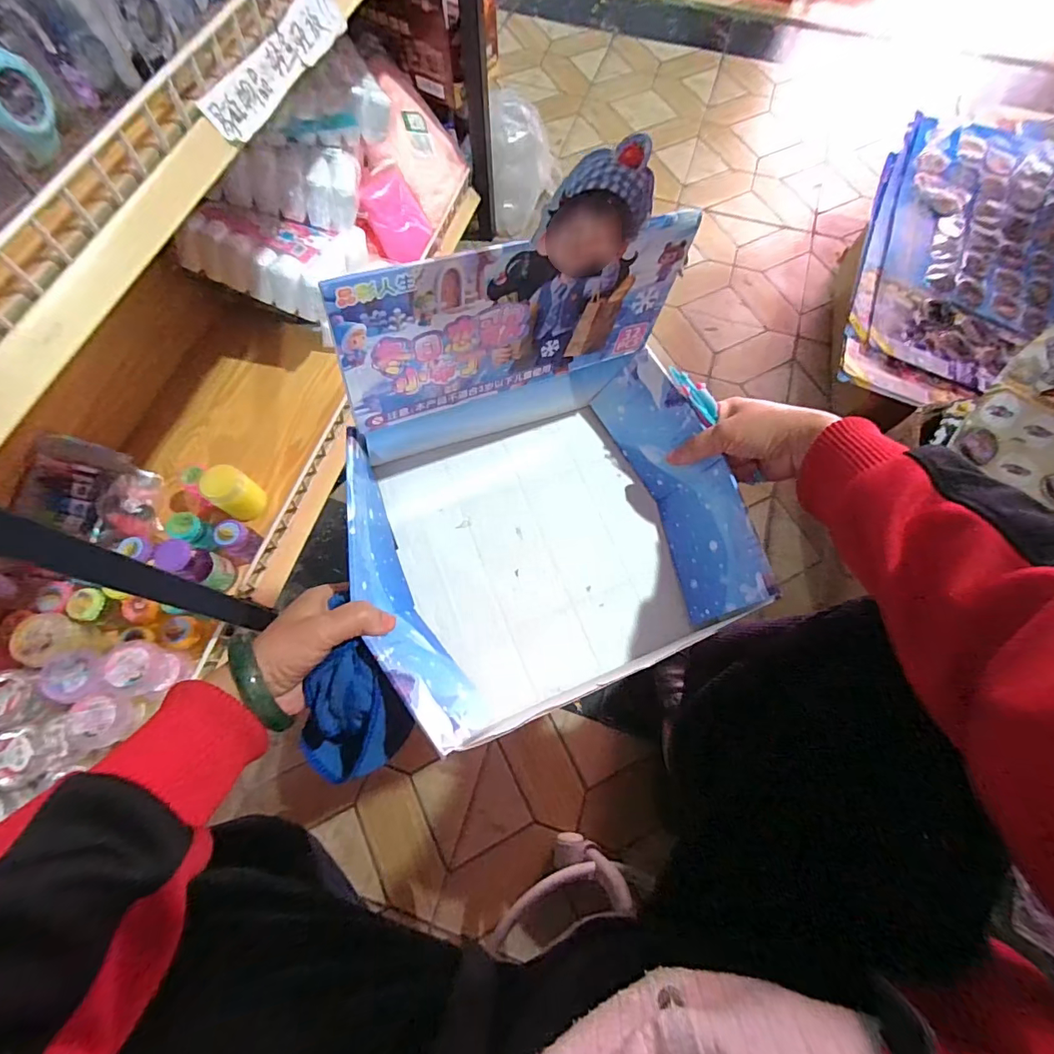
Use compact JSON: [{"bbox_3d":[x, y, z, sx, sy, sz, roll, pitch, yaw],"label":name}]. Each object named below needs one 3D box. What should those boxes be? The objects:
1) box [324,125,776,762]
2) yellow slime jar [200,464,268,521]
[{"bbox_3d":[0.021,-0.029,0.357,0.297,0.267,0.259,-20,71,-8],"label":"box"},{"bbox_3d":[-0.384,-0.043,0.647,0.048,0.085,0.052,0,69,-1],"label":"yellow slime jar"}]

